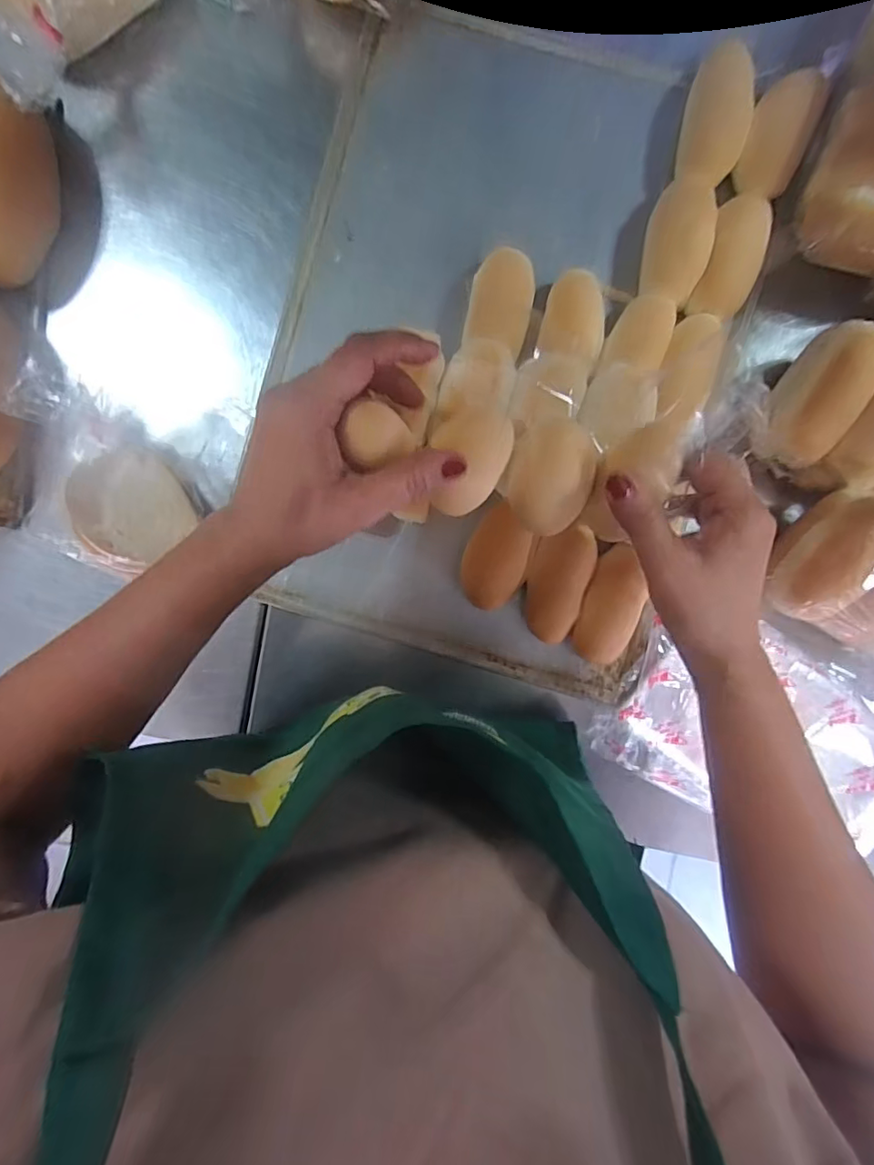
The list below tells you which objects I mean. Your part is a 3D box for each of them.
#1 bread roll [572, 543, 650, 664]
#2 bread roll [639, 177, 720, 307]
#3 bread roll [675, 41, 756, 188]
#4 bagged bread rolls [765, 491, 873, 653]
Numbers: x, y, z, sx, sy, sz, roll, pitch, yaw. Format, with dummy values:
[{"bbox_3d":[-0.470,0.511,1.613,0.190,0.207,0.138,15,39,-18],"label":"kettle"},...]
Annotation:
[{"bbox_3d":[0.125,0.016,0.400,0.039,0.033,0.083,16,93,1],"label":"bread roll"},{"bbox_3d":[0.169,-0.240,0.389,0.042,0.034,0.085,7,92,2],"label":"bread roll"},{"bbox_3d":[0.193,-0.323,0.382,0.041,0.027,0.075,10,92,1],"label":"bread roll"},{"bbox_3d":[0.286,-0.008,0.360,0.101,0.053,0.095,7,128,9],"label":"bagged bread rolls"}]

